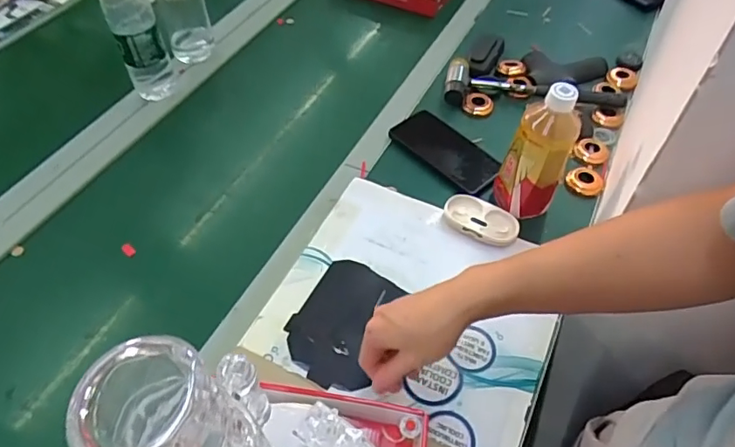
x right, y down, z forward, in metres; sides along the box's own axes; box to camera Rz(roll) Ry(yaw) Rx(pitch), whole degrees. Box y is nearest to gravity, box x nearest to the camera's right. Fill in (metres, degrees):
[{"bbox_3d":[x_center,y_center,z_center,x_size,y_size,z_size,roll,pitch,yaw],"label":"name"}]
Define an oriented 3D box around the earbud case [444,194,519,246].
[{"bbox_3d":[0.143,-0.004,0.679,0.094,0.013,0.053,27,55,20],"label":"earbud case"}]

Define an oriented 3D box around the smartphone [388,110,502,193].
[{"bbox_3d":[0.114,-0.108,0.768,0.078,0.013,0.162,-36,59,-26],"label":"smartphone"}]

